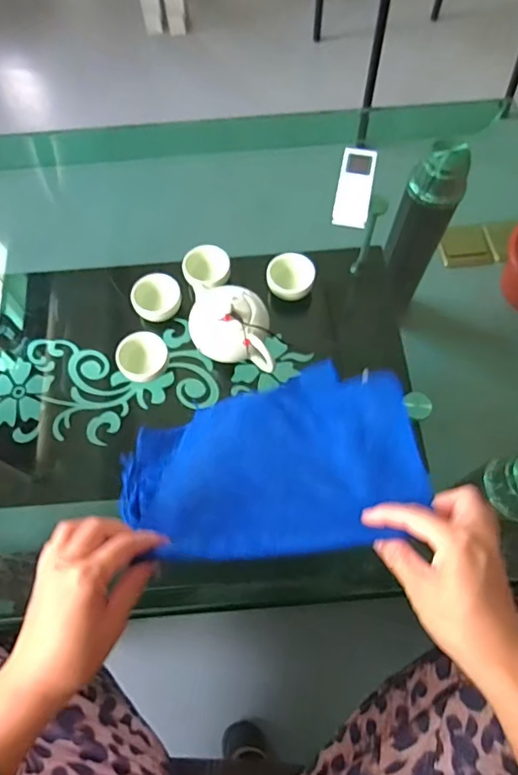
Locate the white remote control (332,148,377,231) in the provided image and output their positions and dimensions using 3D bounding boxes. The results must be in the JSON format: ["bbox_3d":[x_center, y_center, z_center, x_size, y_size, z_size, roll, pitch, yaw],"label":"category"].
[{"bbox_3d":[0.130,-0.272,0.684,0.045,0.021,0.120,10,67,5],"label":"white remote control"}]

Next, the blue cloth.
[{"bbox_3d":[0.006,0.067,0.464,0.262,0.104,0.171,-6,67,-2],"label":"blue cloth"}]

